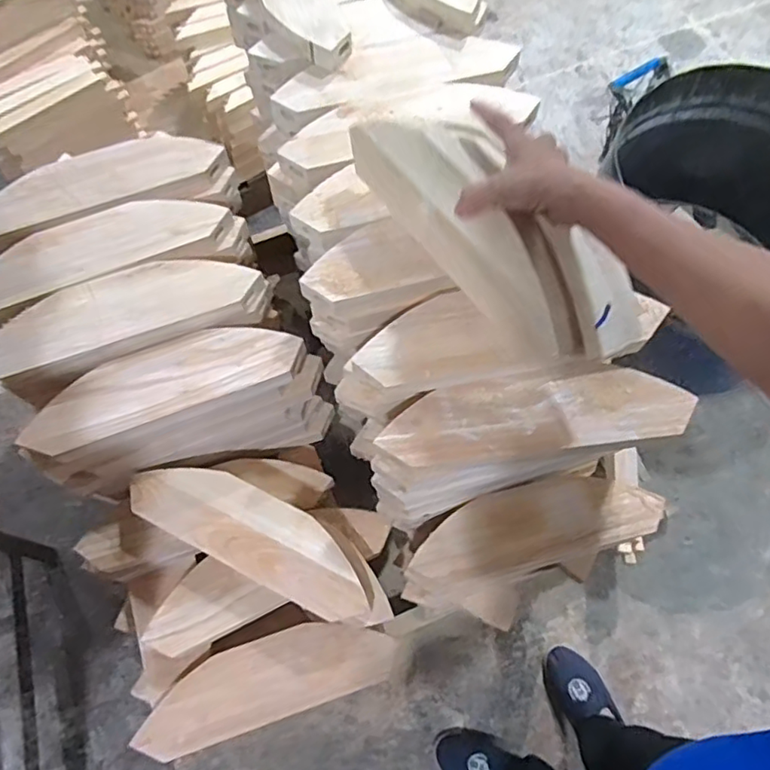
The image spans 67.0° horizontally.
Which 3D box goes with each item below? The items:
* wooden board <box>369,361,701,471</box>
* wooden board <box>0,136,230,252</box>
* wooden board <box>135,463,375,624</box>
[{"bbox_3d":[0.156,0.025,0.602,0.309,0.016,0.093,-7,64,-3],"label":"wooden board"},{"bbox_3d":[-0.379,-0.273,0.782,0.316,0.022,0.120,-21,66,-10],"label":"wooden board"},{"bbox_3d":[-0.155,0.173,0.696,0.313,0.018,0.099,25,67,12],"label":"wooden board"}]

